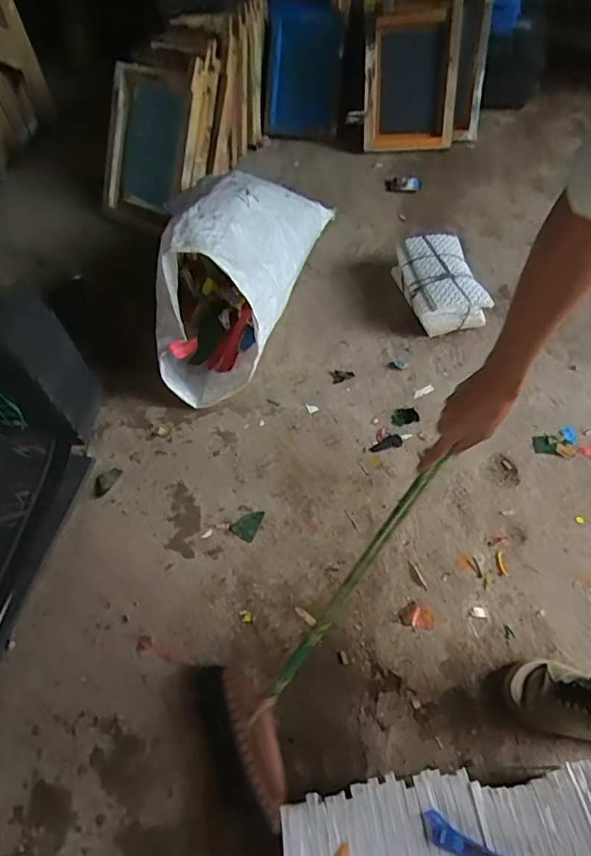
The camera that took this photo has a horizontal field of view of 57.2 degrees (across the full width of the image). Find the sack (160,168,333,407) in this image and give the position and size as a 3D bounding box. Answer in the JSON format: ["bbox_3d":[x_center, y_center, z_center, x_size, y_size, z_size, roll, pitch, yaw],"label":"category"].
[{"bbox_3d":[-0.136,-0.455,1.352,0.266,0.359,0.758,8,54,11],"label":"sack"}]

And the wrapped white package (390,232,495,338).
[{"bbox_3d":[0.369,-0.371,1.410,0.183,0.111,0.289,-10,52,-3],"label":"wrapped white package"}]

